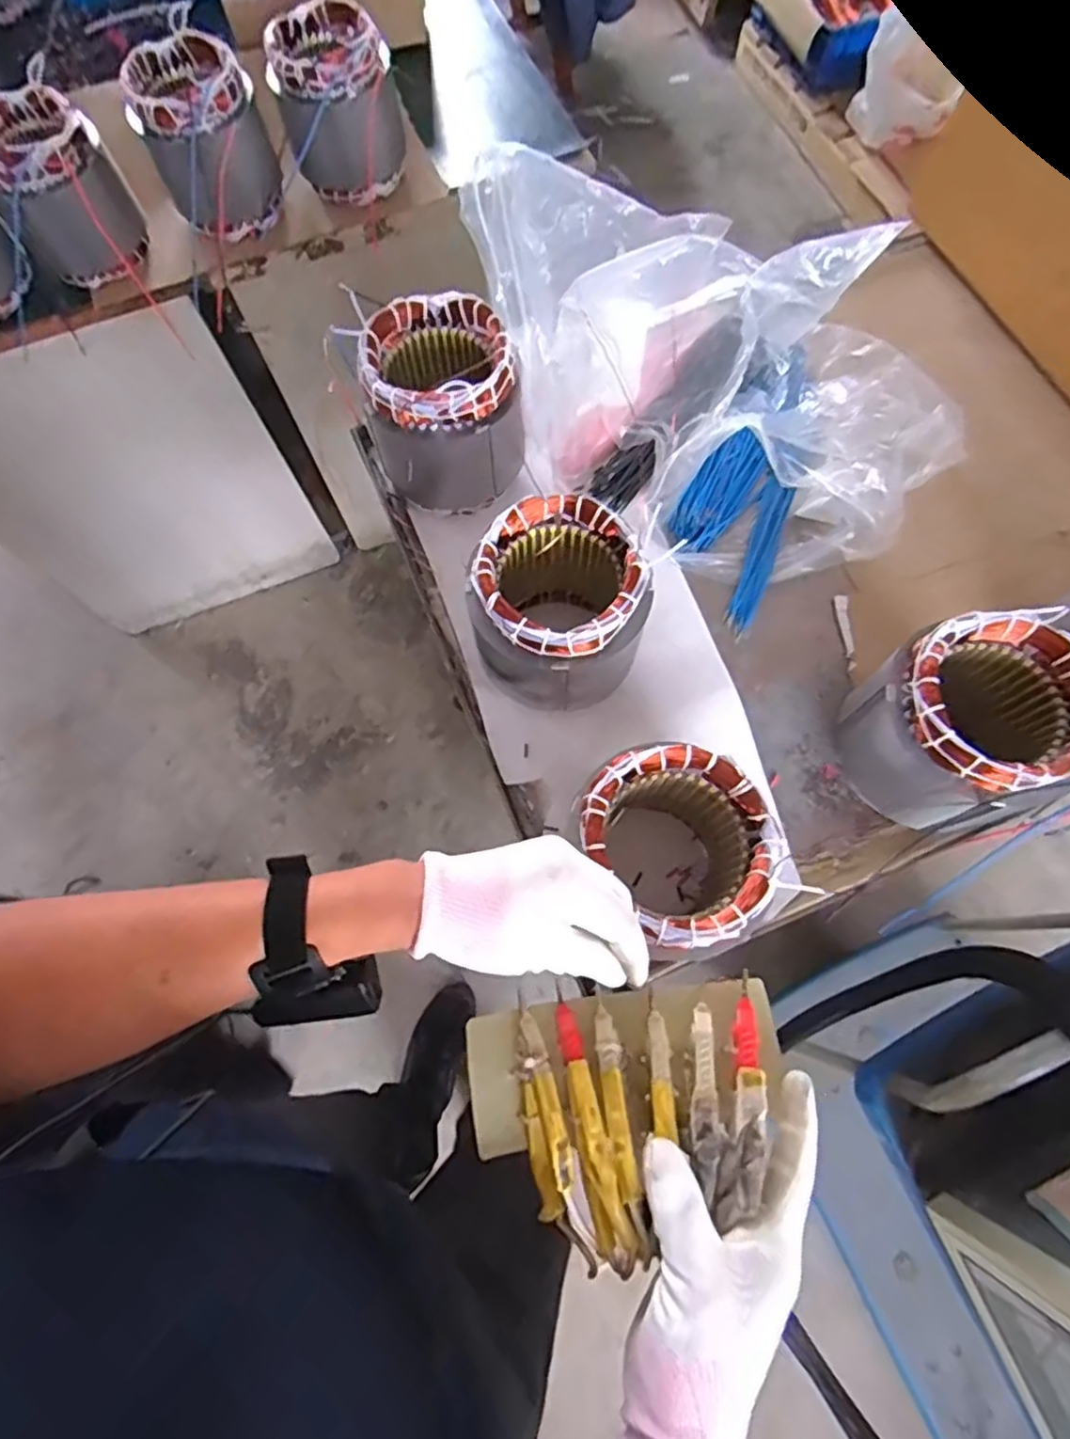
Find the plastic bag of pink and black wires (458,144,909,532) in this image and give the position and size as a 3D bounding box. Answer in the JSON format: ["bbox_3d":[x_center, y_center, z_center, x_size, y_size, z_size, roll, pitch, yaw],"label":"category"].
[{"bbox_3d":[0.129,-0.400,0.680,0.340,0.194,0.243,-33,74,-9],"label":"plastic bag of pink and black wires"}]

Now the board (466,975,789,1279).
[{"bbox_3d":[0.052,0.215,0.364,0.168,0.046,0.127,-4,71,0],"label":"board"}]

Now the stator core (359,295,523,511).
[{"bbox_3d":[-0.088,-0.318,0.679,0.140,0.149,0.136,0,71,1],"label":"stator core"}]

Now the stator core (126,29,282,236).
[{"bbox_3d":[-0.434,-0.766,0.892,0.151,0.148,0.169,-24,72,-6],"label":"stator core"}]

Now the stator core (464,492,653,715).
[{"bbox_3d":[0.023,-0.094,0.601,0.141,0.147,0.138,0,71,1],"label":"stator core"}]

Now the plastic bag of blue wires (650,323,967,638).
[{"bbox_3d":[0.286,-0.274,0.688,0.237,0.134,0.365,34,75,12],"label":"plastic bag of blue wires"}]

